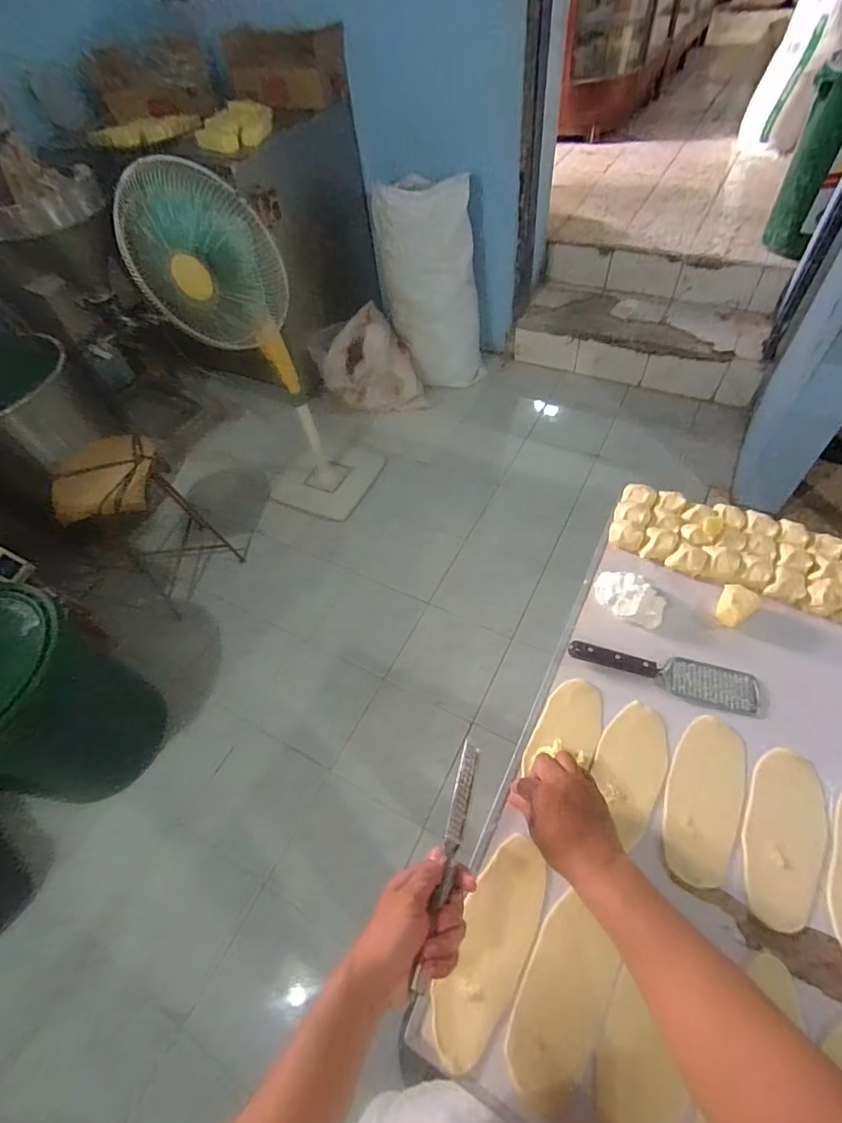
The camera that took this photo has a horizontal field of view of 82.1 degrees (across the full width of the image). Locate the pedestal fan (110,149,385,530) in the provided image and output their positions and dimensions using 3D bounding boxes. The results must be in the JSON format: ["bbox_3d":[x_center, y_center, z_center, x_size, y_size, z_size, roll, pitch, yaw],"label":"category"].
[{"bbox_3d":[-0.455,-0.631,1.588,0.365,1.127,0.444,26,62,23],"label":"pedestal fan"}]

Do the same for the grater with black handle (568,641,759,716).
[{"bbox_3d":[0.316,0.142,0.636,0.231,0.021,0.054,13,57,15],"label":"grater with black handle"}]

